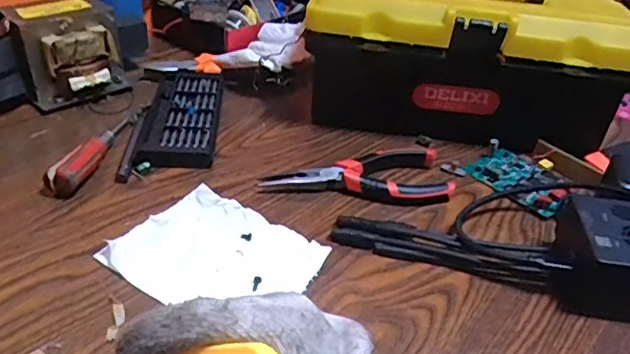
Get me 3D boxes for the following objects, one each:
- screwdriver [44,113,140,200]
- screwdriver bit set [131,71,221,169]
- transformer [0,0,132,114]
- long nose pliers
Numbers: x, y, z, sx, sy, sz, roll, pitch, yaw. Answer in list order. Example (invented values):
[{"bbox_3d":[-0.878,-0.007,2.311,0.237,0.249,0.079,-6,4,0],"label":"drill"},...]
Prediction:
[{"bbox_3d":[-0.183,-0.028,0.488,0.025,0.025,0.133,10,35,5],"label":"screwdriver"},{"bbox_3d":[-0.124,-0.058,0.542,0.064,0.015,0.158,2,35,-6],"label":"screwdriver bit set"},{"bbox_3d":[-0.240,-0.122,0.560,0.094,0.081,0.080,-24,45,-36],"label":"transformer"},{"bbox_3d":[0.035,-0.002,0.484,0.154,0.020,0.059,2,35,-7],"label":"long nose pliers"}]

